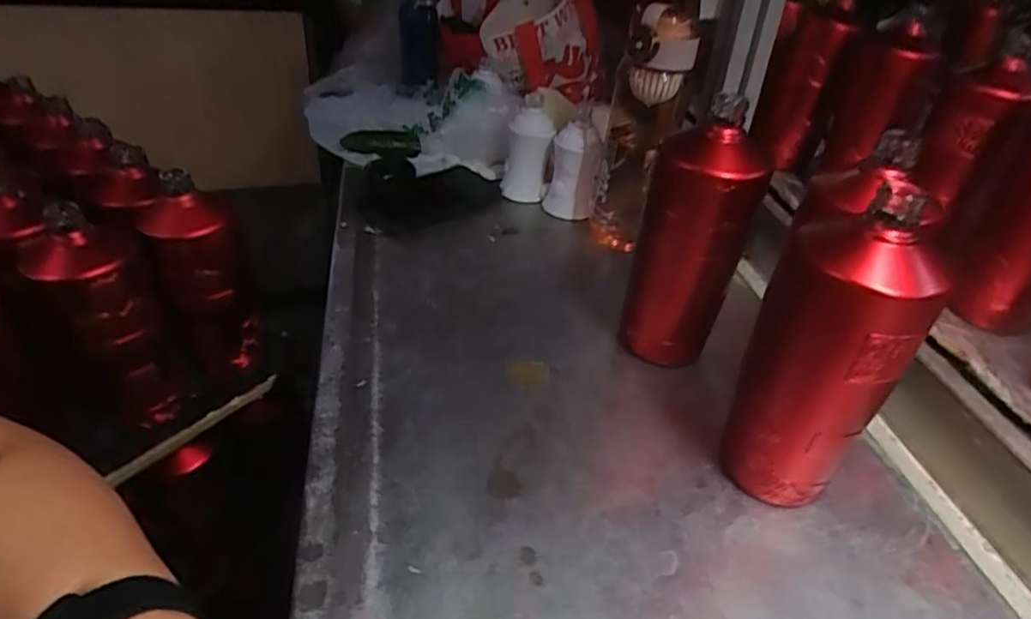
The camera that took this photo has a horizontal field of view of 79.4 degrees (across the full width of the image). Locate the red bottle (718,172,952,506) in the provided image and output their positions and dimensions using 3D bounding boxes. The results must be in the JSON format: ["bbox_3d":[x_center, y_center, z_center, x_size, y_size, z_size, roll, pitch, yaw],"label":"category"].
[{"bbox_3d":[0.191,0.034,0.391,0.083,0.206,0.066,22,38,19],"label":"red bottle"}]

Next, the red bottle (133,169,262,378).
[{"bbox_3d":[-0.300,-0.028,0.602,0.072,0.186,0.064,-17,42,-21],"label":"red bottle"}]

